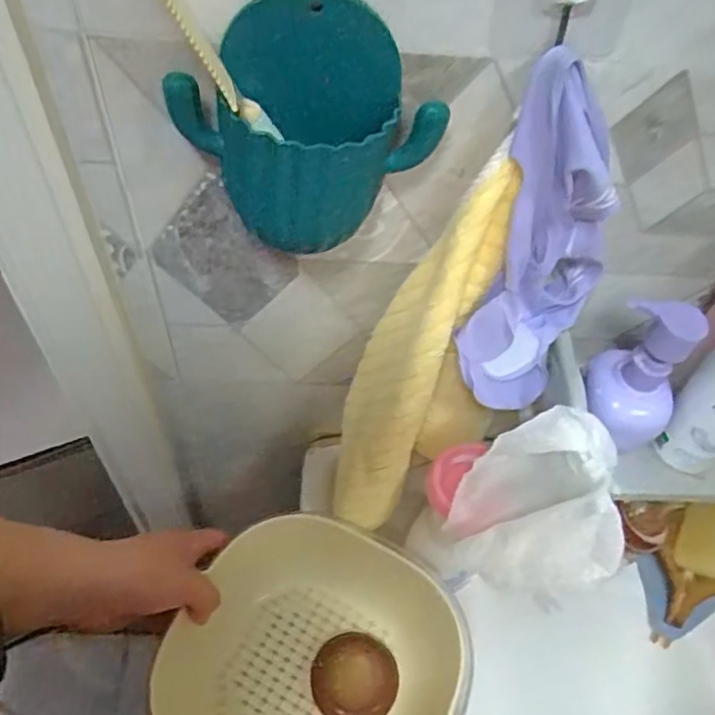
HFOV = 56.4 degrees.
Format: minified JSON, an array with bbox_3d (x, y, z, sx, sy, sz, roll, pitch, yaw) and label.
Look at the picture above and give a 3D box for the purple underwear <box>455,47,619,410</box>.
[{"bbox_3d":[0.105,-0.056,0.384,0.071,0.202,0.077,21,55,11],"label":"purple underwear"}]

